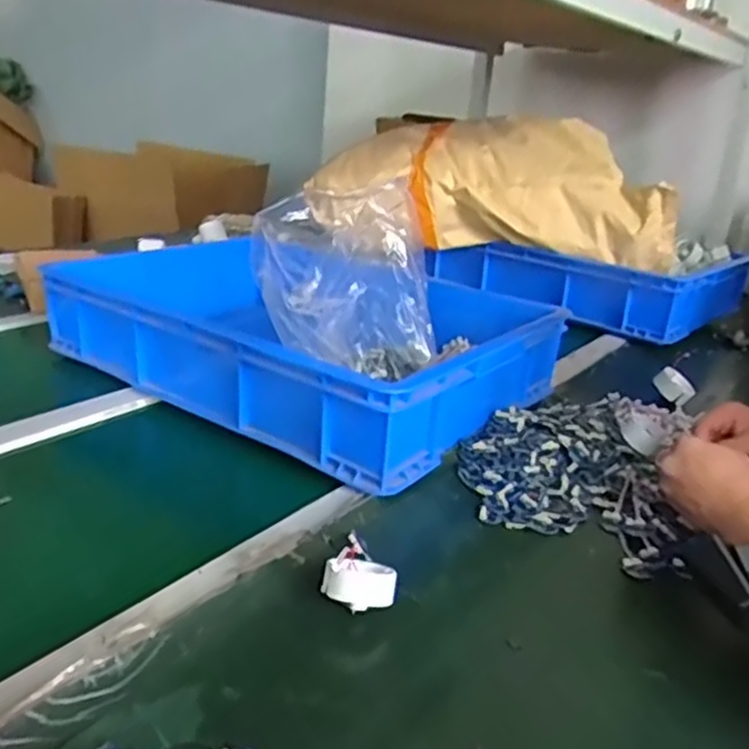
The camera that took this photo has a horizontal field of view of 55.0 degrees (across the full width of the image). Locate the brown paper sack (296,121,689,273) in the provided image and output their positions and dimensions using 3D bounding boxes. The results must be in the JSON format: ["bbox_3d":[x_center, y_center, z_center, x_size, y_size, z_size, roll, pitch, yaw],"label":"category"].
[{"bbox_3d":[0.228,-0.364,1.386,0.675,0.221,0.277,7,21,3],"label":"brown paper sack"}]

